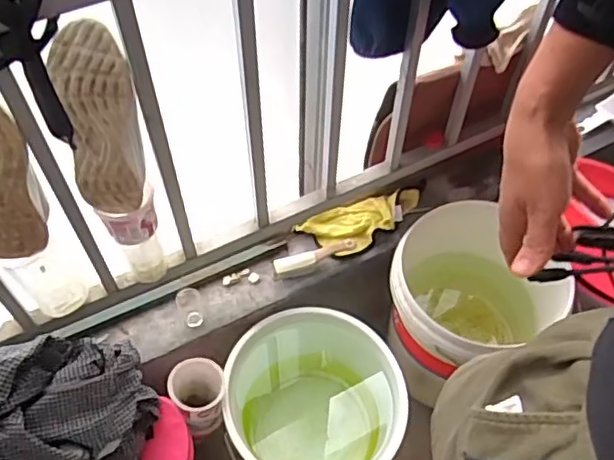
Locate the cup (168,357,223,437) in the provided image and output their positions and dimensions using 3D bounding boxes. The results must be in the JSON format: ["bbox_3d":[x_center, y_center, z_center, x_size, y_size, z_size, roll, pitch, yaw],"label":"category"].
[{"bbox_3d":[-0.175,0.279,1.034,0.084,0.132,0.082,0,55,0],"label":"cup"}]

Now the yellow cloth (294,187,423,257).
[{"bbox_3d":[0.113,-0.021,1.183,0.247,0.024,0.097,-23,58,-16],"label":"yellow cloth"}]

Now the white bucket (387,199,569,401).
[{"bbox_3d":[0.278,0.157,1.190,0.262,0.324,0.250,0,55,0],"label":"white bucket"}]

